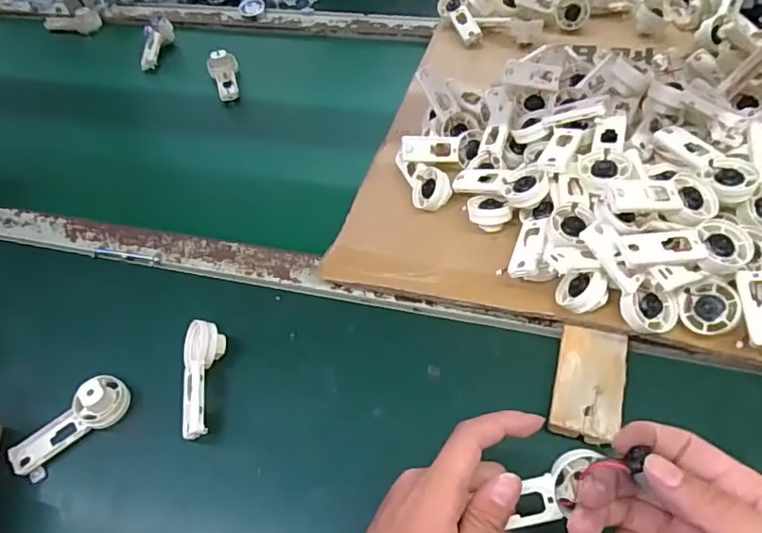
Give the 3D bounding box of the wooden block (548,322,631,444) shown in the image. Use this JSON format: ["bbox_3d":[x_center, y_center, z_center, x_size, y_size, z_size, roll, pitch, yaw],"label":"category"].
[{"bbox_3d":[0.155,0.087,0.419,0.048,0.008,0.089,12,53,15],"label":"wooden block"}]

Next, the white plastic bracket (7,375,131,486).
[{"bbox_3d":[-0.243,0.121,0.436,0.092,0.028,0.032,-38,57,-23],"label":"white plastic bracket"}]

